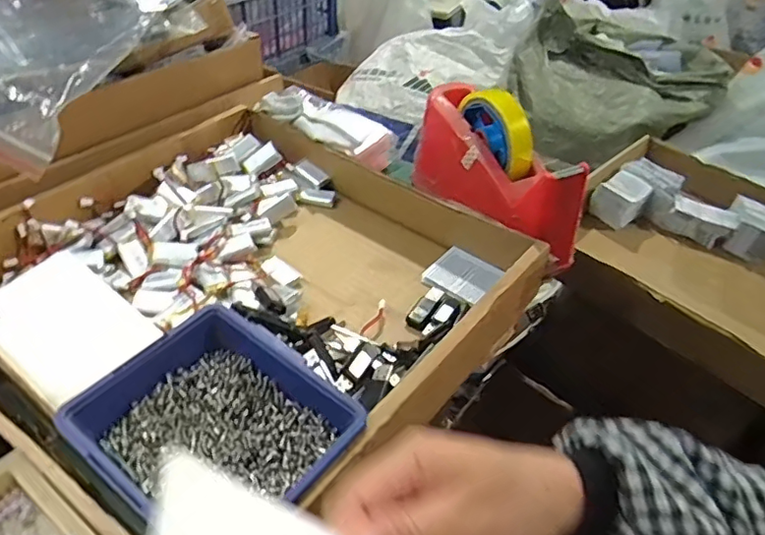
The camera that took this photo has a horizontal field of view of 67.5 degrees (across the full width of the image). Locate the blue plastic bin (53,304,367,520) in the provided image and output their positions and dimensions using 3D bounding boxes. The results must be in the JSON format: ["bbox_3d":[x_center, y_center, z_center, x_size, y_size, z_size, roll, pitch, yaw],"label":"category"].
[{"bbox_3d":[-0.098,0.099,0.349,0.137,0.047,0.118,27,47,24],"label":"blue plastic bin"}]

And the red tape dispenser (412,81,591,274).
[{"bbox_3d":[0.101,-0.096,0.533,0.065,0.100,0.200,-18,46,-23],"label":"red tape dispenser"}]

